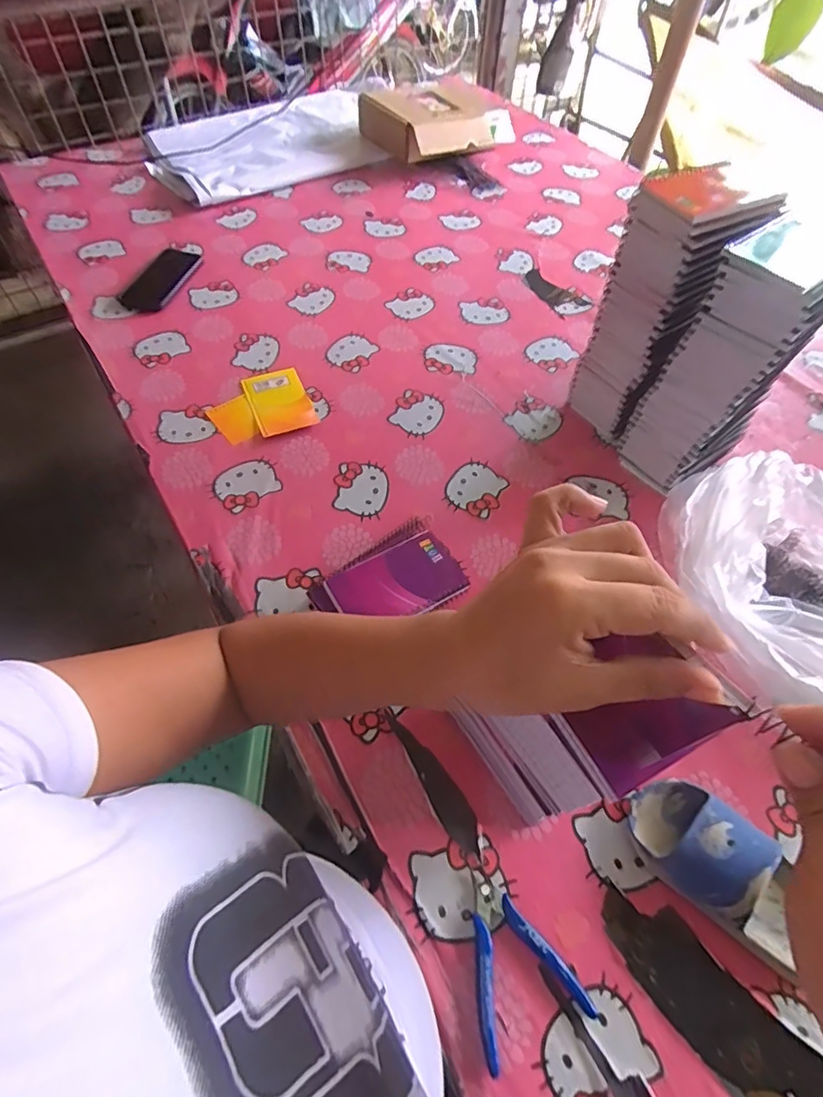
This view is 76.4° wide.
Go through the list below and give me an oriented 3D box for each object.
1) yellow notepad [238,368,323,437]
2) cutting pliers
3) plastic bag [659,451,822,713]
[{"bbox_3d":[-0.188,-0.211,0.743,0.080,0.005,0.125,-20,60,-14],"label":"yellow notepad"},{"bbox_3d":[0.078,0.312,0.412,0.086,0.015,0.122,-15,59,-12],"label":"cutting pliers"},{"bbox_3d":[0.423,0.027,0.550,0.265,0.132,0.236,15,58,7],"label":"plastic bag"}]

